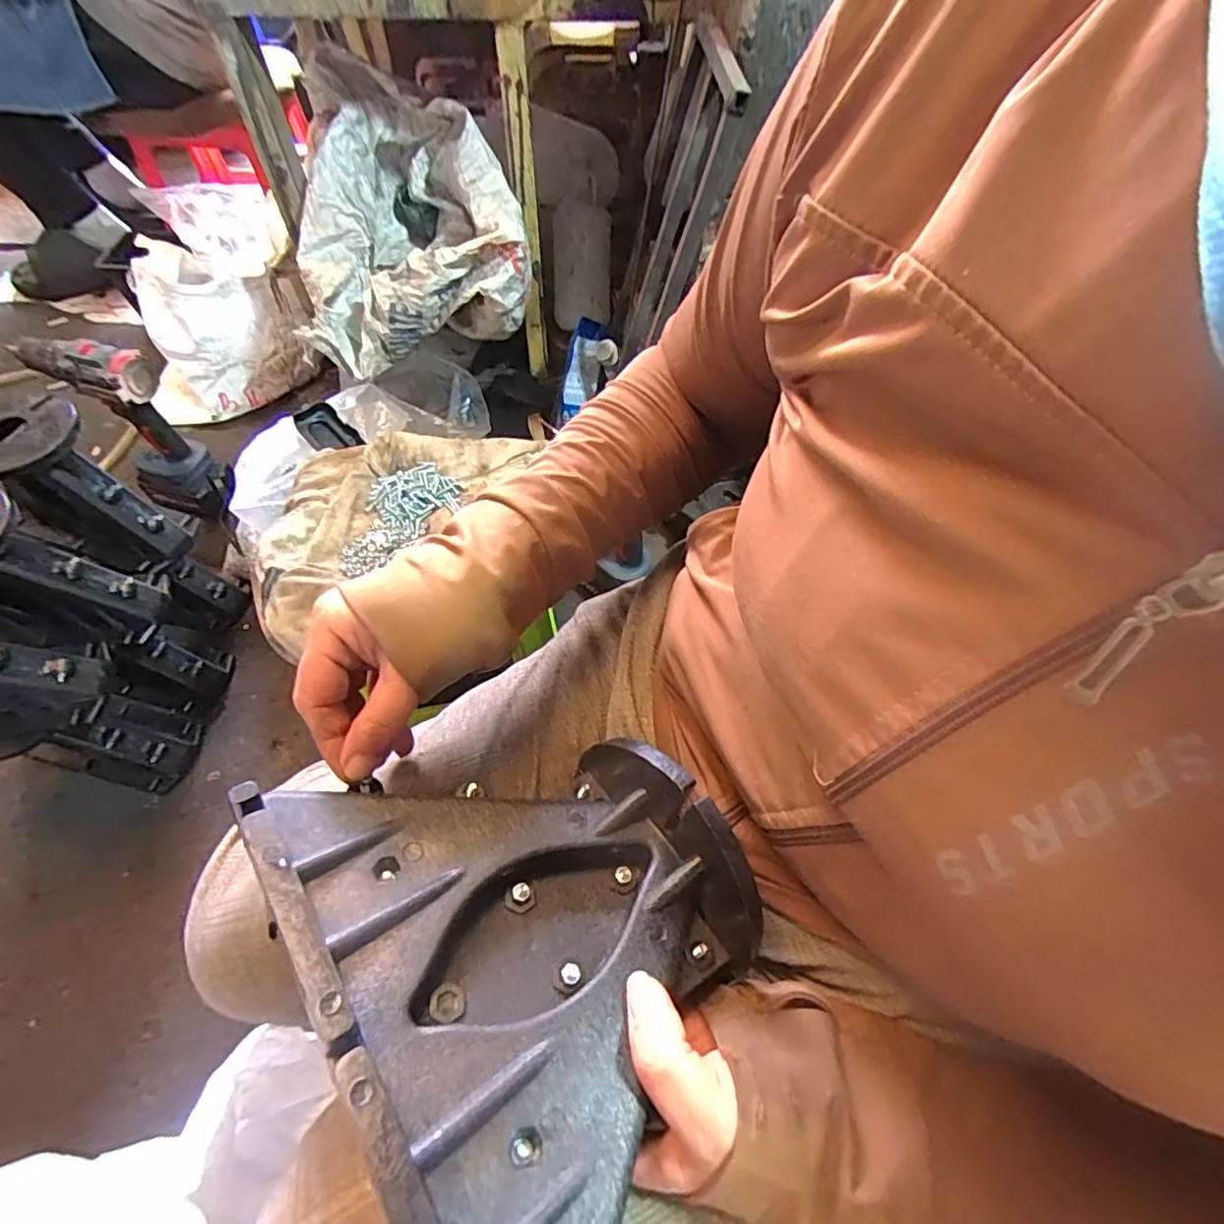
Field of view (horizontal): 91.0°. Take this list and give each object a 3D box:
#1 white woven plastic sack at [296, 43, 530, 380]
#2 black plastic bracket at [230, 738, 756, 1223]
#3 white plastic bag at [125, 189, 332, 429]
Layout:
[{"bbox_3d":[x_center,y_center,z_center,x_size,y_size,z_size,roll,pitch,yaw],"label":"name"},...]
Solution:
[{"bbox_3d":[-0.263,-0.504,0.778,0.271,0.222,0.289,-10,59,-9],"label":"white woven plastic sack"},{"bbox_3d":[-0.030,0.128,0.243,0.160,0.089,0.205,-23,54,-34],"label":"black plastic bracket"},{"bbox_3d":[-0.640,-0.486,0.958,0.281,0.237,0.223,-29,64,-19],"label":"white plastic bag"}]

